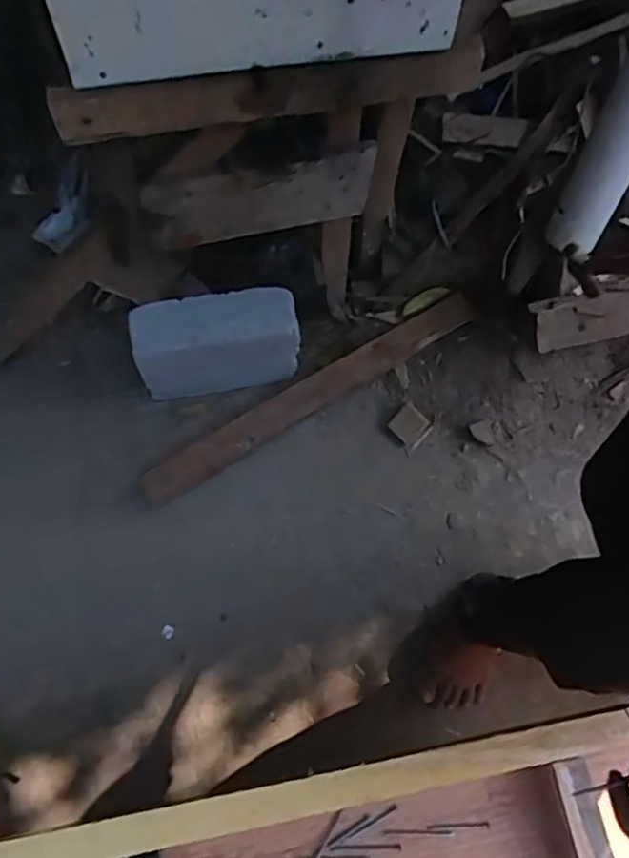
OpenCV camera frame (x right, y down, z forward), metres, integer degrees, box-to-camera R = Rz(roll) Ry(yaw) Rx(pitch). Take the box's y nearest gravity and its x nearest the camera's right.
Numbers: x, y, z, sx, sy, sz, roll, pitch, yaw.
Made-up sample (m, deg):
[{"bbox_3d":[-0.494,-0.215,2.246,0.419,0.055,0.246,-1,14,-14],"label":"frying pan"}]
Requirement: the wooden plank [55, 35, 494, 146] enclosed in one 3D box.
[{"bbox_3d":[-0.043,-0.407,0.787,0.519,0.070,0.031,-11,67,-7],"label":"wooden plank"}]

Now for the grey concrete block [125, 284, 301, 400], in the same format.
[{"bbox_3d":[-0.177,-0.155,1.188,0.286,0.202,0.106,-10,67,-7],"label":"grey concrete block"}]

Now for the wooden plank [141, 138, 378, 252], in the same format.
[{"bbox_3d":[-0.071,-0.335,0.968,0.339,0.145,0.027,-16,68,-10],"label":"wooden plank"}]

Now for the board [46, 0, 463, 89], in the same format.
[{"bbox_3d":[-0.051,-0.444,0.694,0.431,0.143,0.019,-10,75,-4],"label":"board"}]

